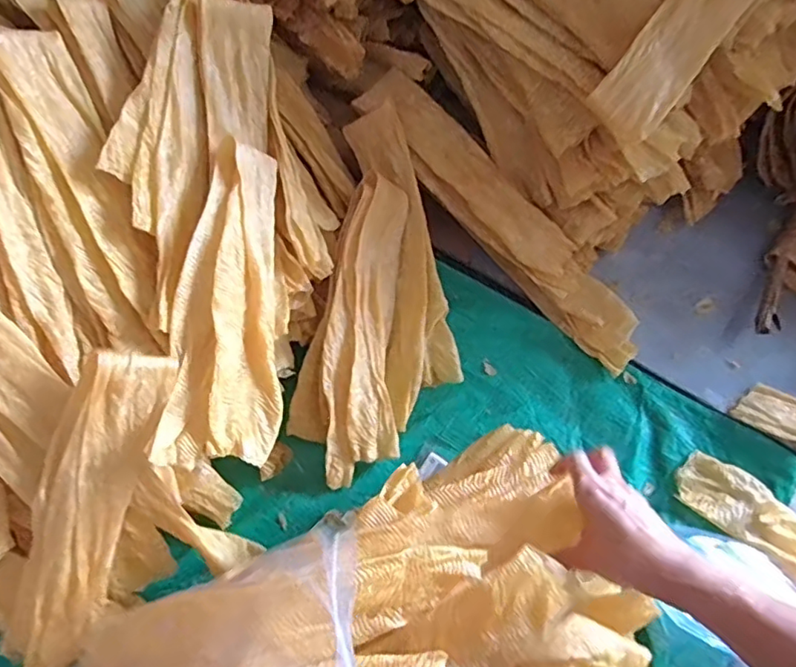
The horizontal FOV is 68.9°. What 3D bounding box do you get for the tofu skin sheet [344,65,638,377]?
[{"bbox_3d":[0.135,-0.147,0.757,0.090,0.056,0.480,-41,88,-16],"label":"tofu skin sheet"}]

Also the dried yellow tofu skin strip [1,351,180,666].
[{"bbox_3d":[-0.288,0.169,0.535,0.082,0.024,0.321,16,100,-23],"label":"dried yellow tofu skin strip"}]

